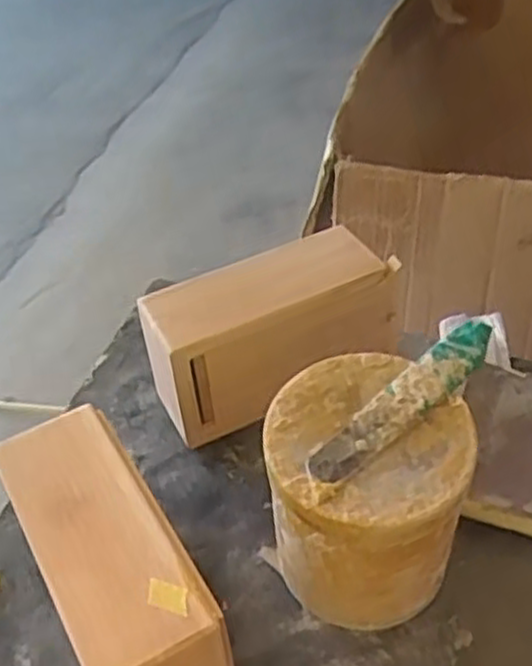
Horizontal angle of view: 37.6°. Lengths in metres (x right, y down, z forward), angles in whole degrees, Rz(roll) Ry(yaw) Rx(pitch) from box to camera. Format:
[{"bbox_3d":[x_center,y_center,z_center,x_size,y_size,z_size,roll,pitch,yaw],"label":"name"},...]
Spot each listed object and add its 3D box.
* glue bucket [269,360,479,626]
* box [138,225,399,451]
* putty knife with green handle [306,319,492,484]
[{"bbox_3d":[0.045,0.075,0.341,0.083,0.093,0.087,-3,43,3],"label":"glue bucket"},{"bbox_3d":[0.008,0.001,0.426,0.136,0.081,0.051,-18,45,-13],"label":"box"},{"bbox_3d":[0.056,0.026,0.318,0.097,0.016,0.020,-30,48,-24],"label":"putty knife with green handle"}]

